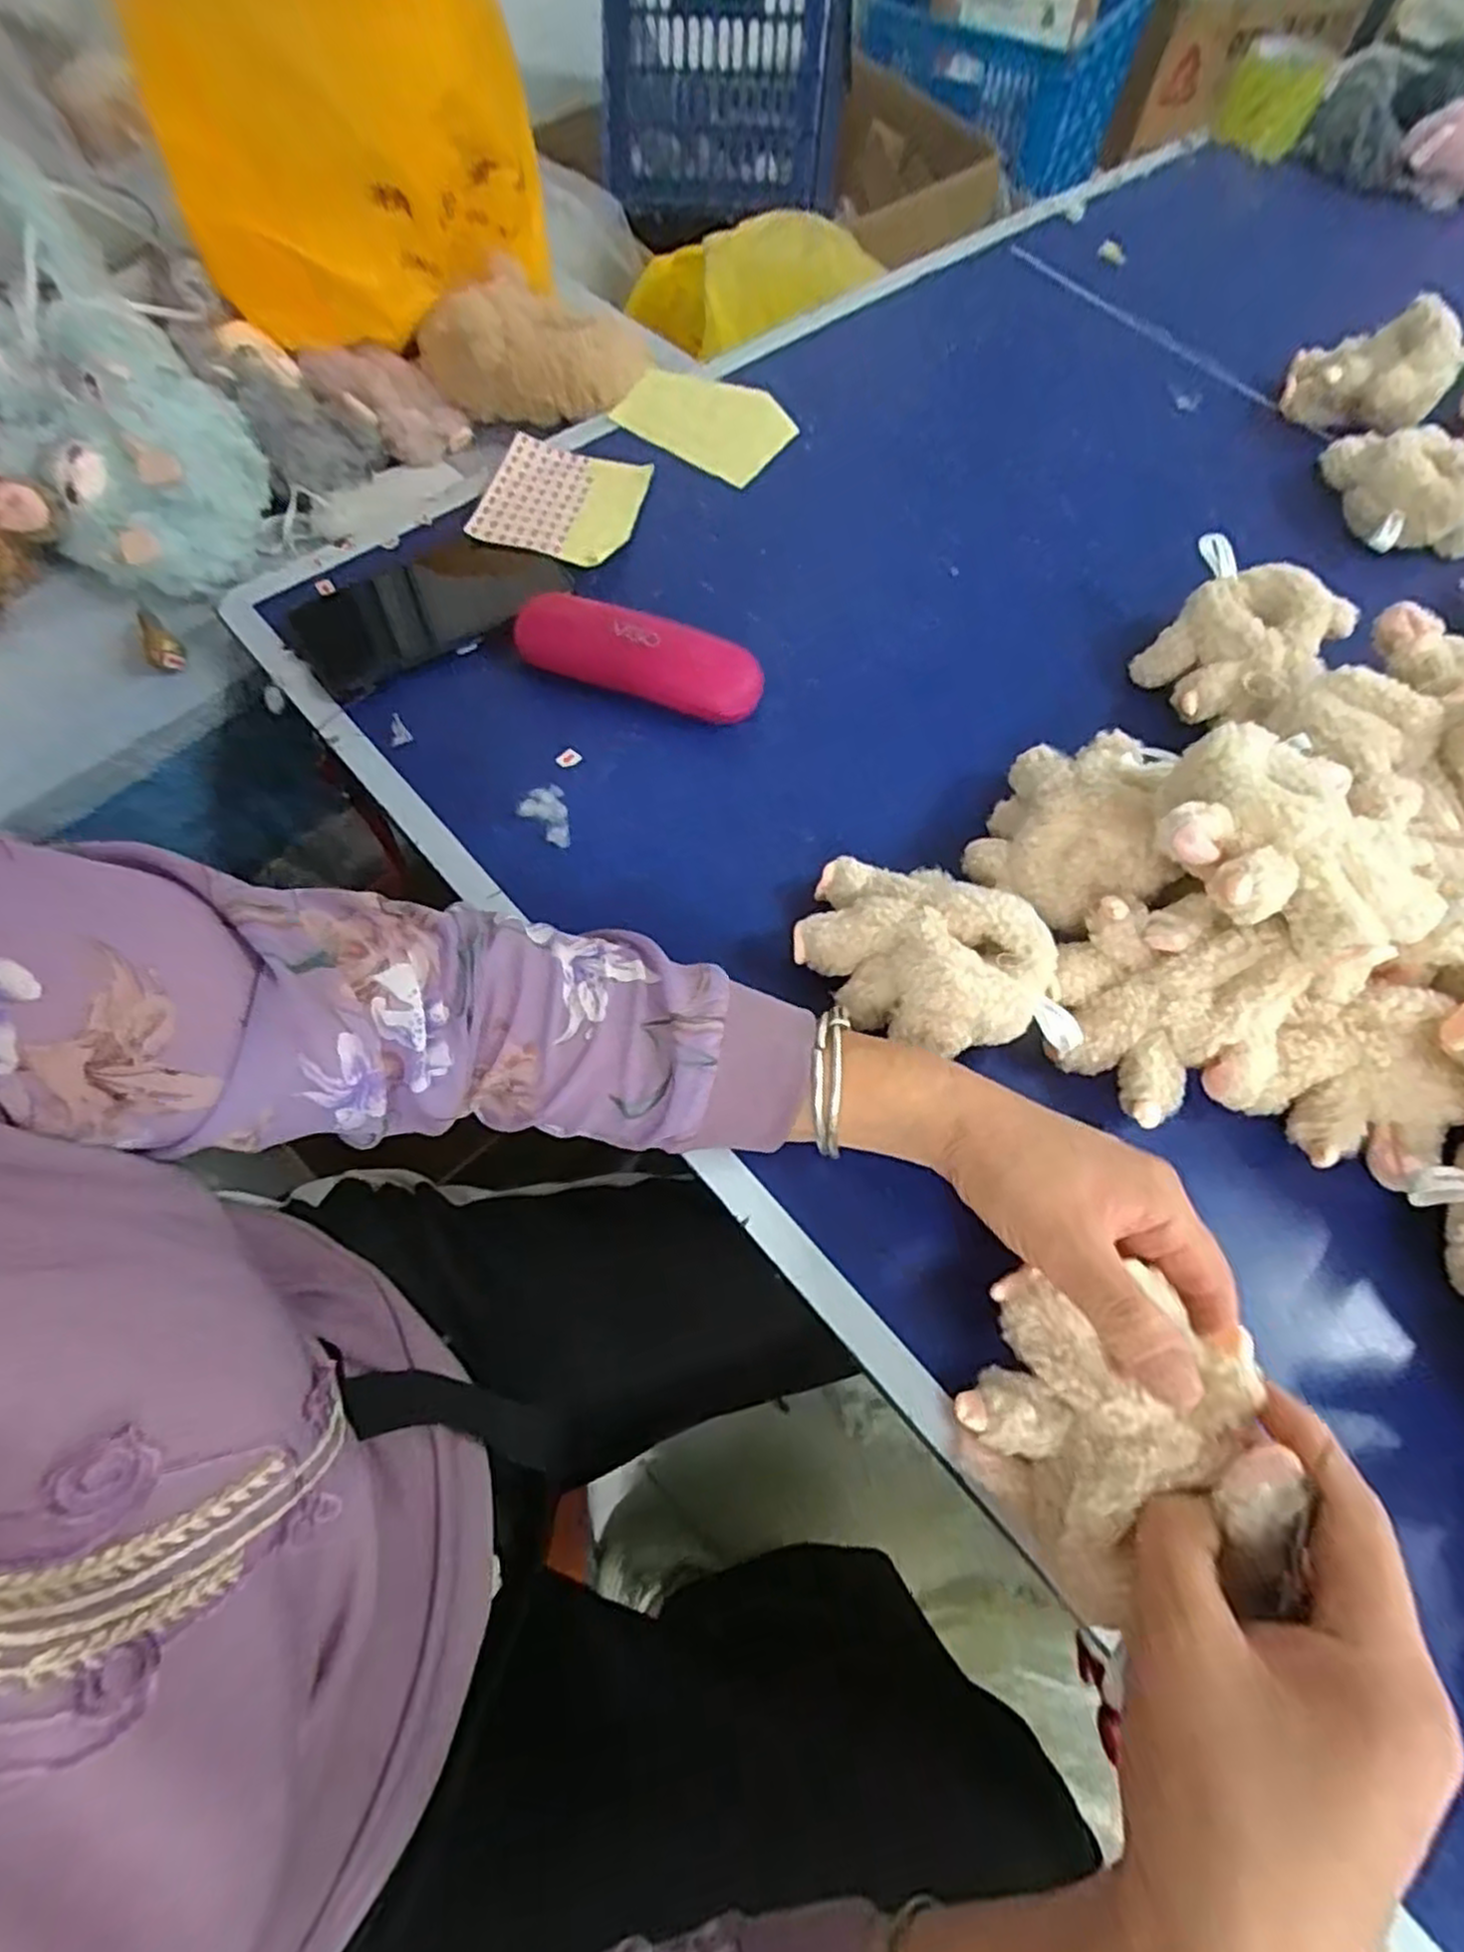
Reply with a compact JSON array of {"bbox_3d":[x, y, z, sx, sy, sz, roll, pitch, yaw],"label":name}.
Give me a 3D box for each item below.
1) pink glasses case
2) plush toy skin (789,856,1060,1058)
[{"bbox_3d":[-0.057,-0.195,0.465,0.151,0.037,0.042,17,67,4],"label":"pink glasses case"},{"bbox_3d":[0.086,-0.007,0.372,0.121,0.064,0.078,32,69,11],"label":"plush toy skin"}]

